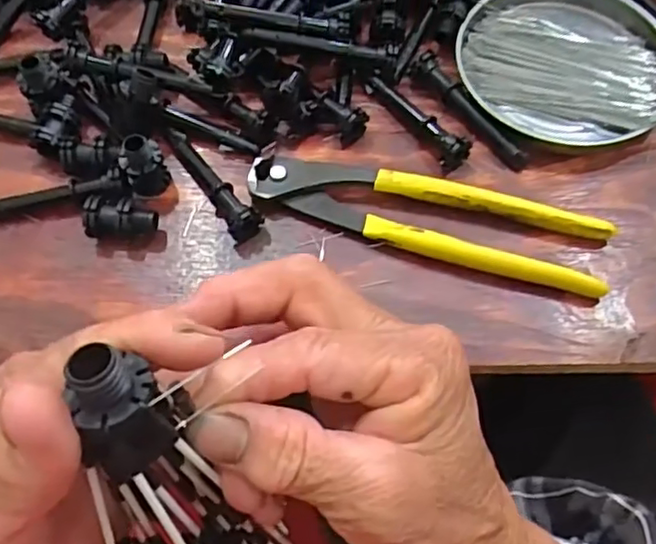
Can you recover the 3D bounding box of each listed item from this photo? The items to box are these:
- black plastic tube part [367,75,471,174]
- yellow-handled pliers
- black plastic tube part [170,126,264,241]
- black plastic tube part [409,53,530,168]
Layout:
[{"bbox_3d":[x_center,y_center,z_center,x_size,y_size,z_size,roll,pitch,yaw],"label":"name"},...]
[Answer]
[{"bbox_3d":[0.056,-0.098,0.385,0.020,0.020,0.081,-32,67,-15],"label":"black plastic tube part"},{"bbox_3d":[0.055,-0.031,0.357,0.200,0.016,0.048,14,64,7],"label":"yellow-handled pliers"},{"bbox_3d":[-0.069,-0.053,0.366,0.019,0.019,0.087,-34,68,-16],"label":"black plastic tube part"},{"bbox_3d":[0.088,-0.100,0.388,0.015,0.015,0.096,-35,68,-16],"label":"black plastic tube part"}]

